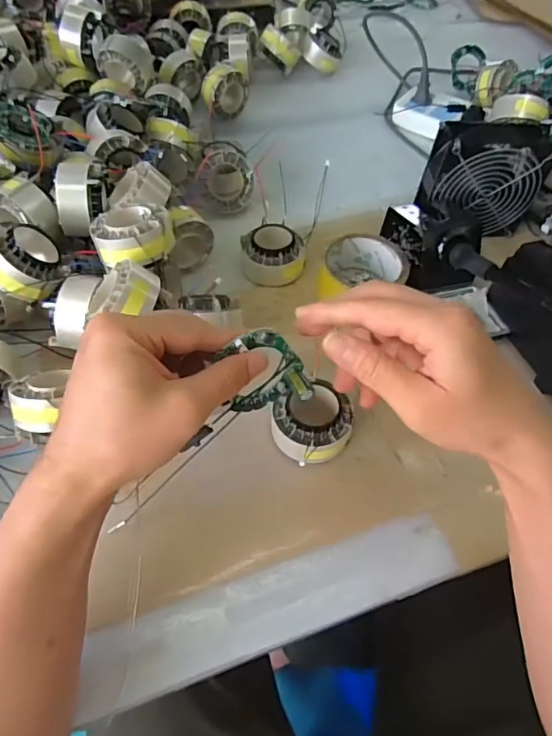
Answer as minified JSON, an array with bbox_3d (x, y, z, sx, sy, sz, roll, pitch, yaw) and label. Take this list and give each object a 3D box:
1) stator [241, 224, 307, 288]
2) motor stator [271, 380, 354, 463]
[{"bbox_3d":[-0.002,-0.117,0.520,0.066,0.034,0.057,3,54,0],"label":"stator"},{"bbox_3d":[0.029,0.045,0.404,0.065,0.040,0.056,-27,60,-20],"label":"motor stator"}]

